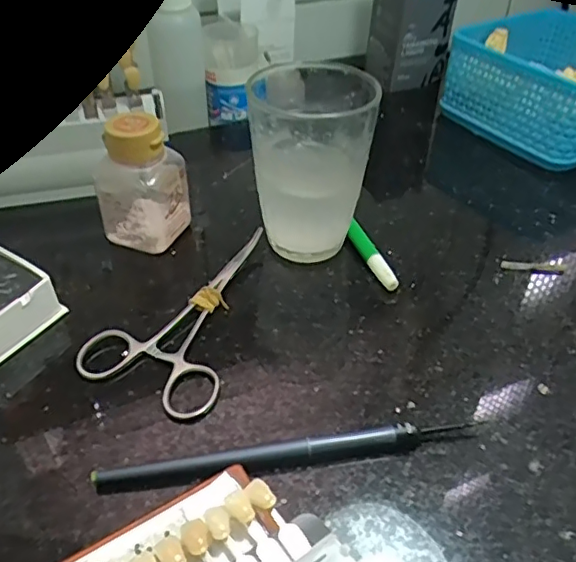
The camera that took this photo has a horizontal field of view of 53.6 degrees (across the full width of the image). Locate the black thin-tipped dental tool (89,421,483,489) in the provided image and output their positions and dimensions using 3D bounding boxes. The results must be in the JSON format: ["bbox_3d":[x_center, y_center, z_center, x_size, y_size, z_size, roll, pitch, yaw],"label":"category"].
[{"bbox_3d":[0.003,0.069,0.228,0.154,0.010,0.009,-7,42,-9],"label":"black thin-tipped dental tool"}]

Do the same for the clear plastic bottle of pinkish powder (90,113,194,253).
[{"bbox_3d":[-0.081,-0.055,0.318,0.041,0.073,0.039,13,43,13],"label":"clear plastic bottle of pinkish powder"}]

